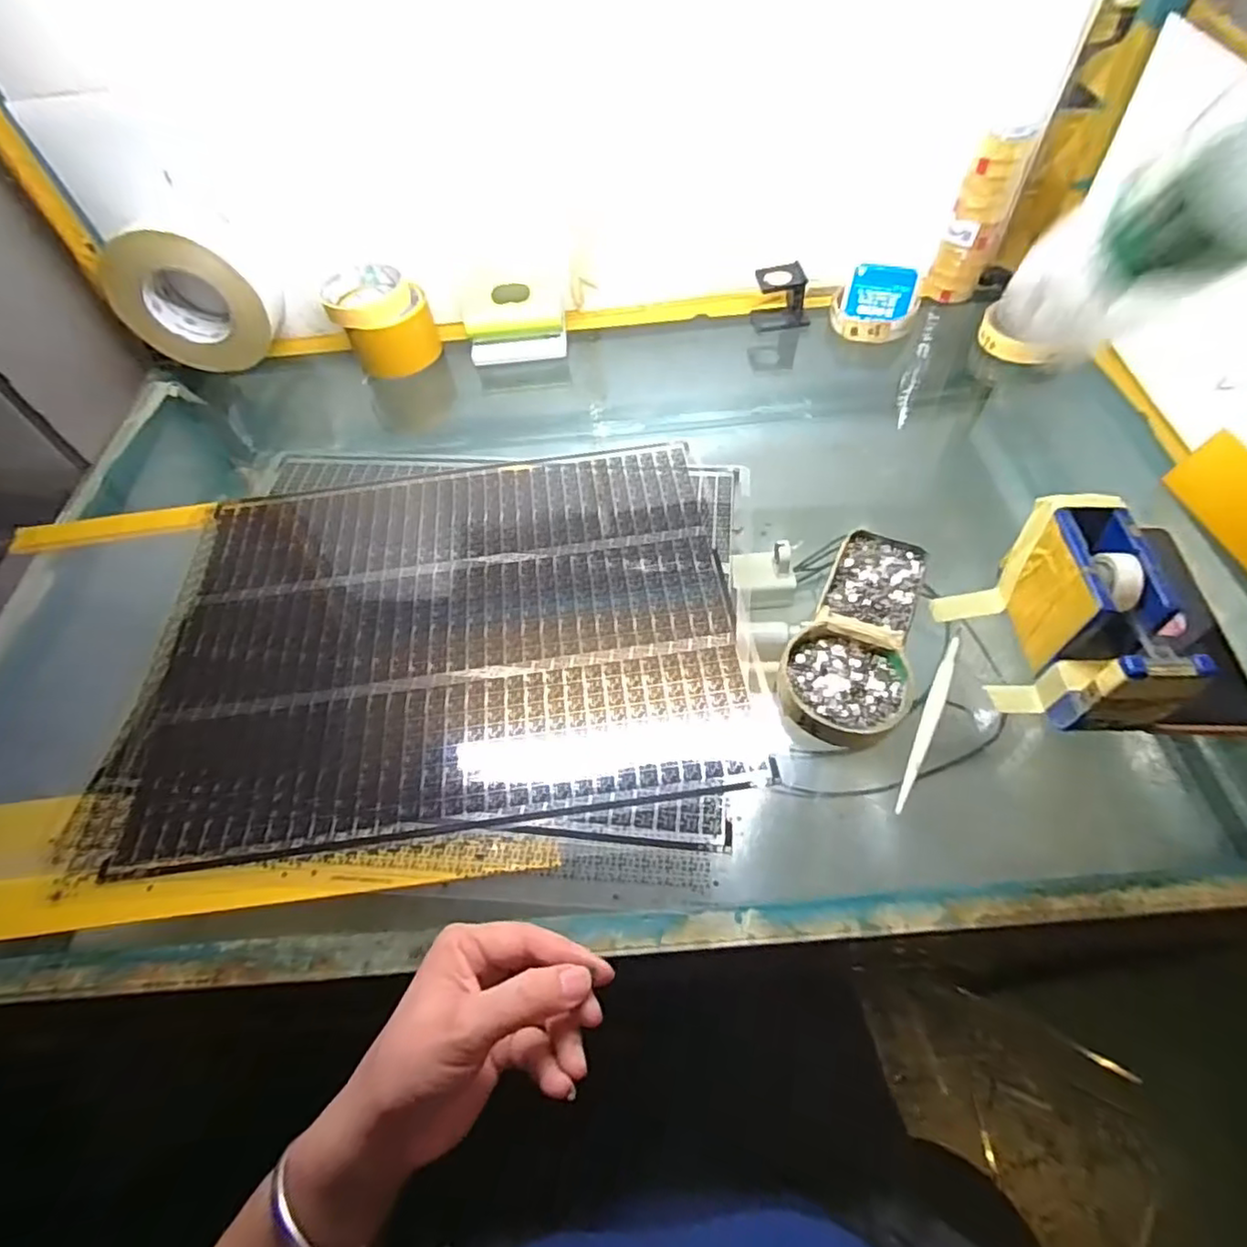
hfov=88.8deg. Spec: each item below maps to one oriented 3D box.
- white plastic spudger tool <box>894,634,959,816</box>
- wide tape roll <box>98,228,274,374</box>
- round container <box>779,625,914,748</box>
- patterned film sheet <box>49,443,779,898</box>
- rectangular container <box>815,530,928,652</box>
[{"bbox_3d":[0.194,0.060,0.403,0.010,0.006,0.131,23,61,19],"label":"white plastic spudger tool"},{"bbox_3d":[-0.429,-0.323,0.641,0.139,0.132,0.053,-8,56,-1],"label":"wide tape roll"},{"bbox_3d":[0.141,0.042,0.414,0.079,0.020,0.077,-2,56,3],"label":"round container"},{"bbox_3d":[-0.131,0.001,0.480,0.444,0.009,0.358,-2,56,4],"label":"patterned film sheet"},{"bbox_3d":[0.180,-0.025,0.458,0.060,0.026,0.102,20,60,17],"label":"rectangular container"}]

